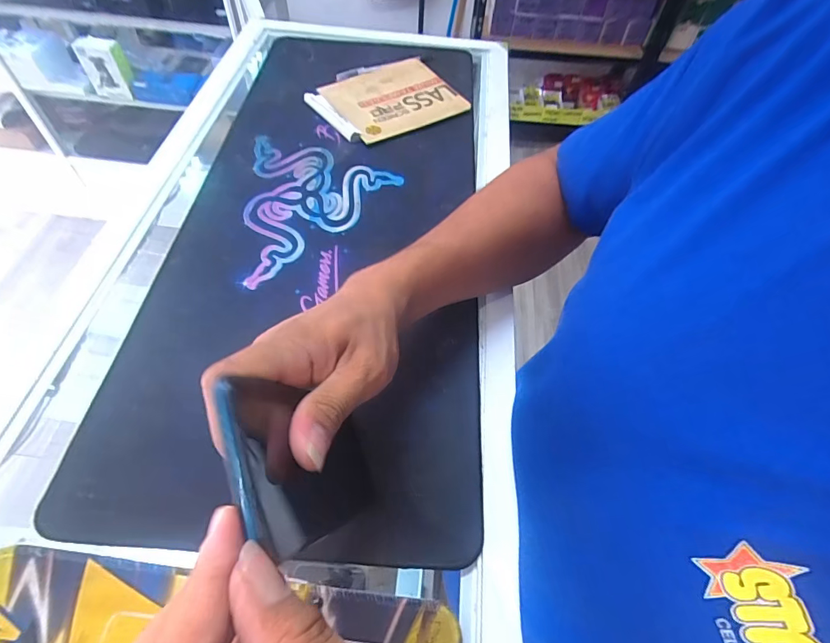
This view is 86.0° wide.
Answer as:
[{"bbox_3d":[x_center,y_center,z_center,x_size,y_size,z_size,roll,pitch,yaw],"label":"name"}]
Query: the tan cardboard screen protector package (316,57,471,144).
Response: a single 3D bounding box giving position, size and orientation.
[{"bbox_3d":[-0.027,-0.300,0.588,0.167,0.004,0.142,-27,61,-20],"label":"tan cardboard screen protector package"}]

